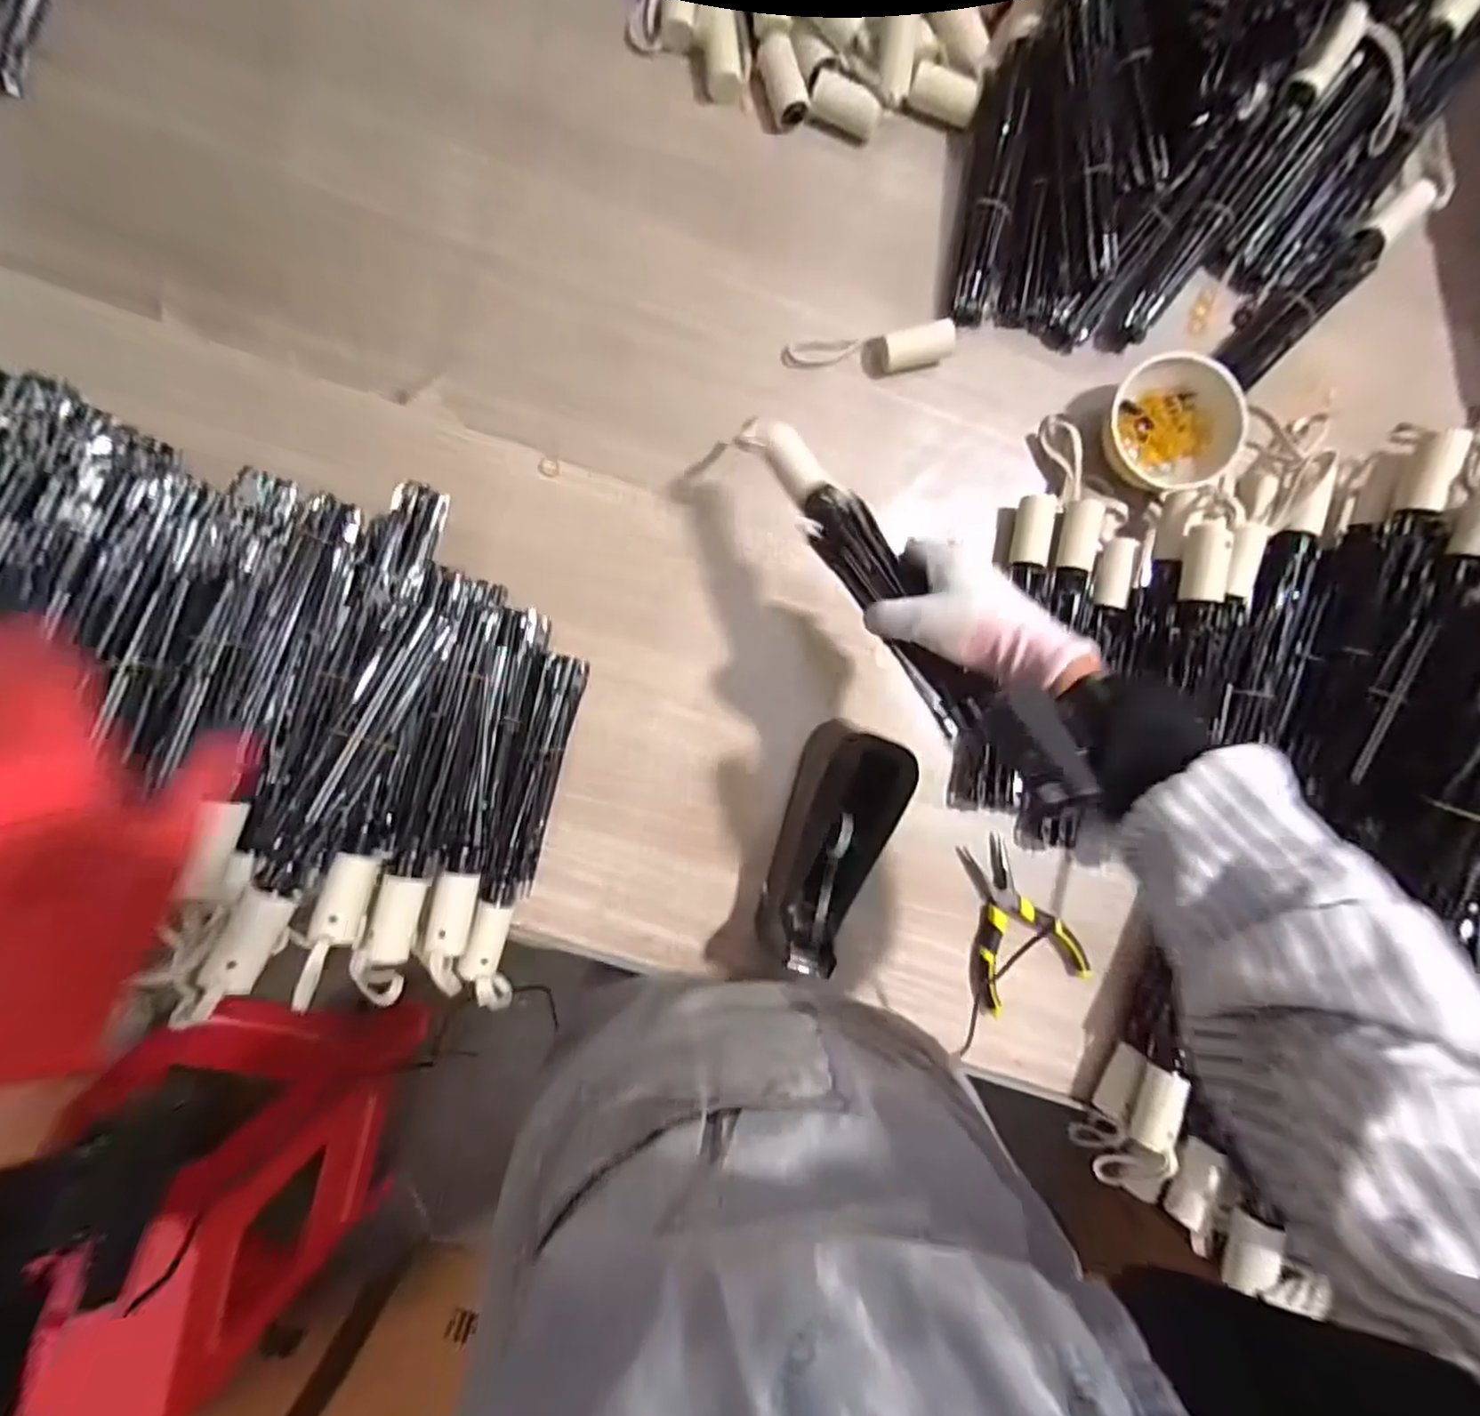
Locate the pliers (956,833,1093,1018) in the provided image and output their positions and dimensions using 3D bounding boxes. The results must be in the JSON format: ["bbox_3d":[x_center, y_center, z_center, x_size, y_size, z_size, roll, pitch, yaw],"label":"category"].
[{"bbox_3d":[0.243,0.193,0.612,0.104,0.028,0.147,-23,91,-3],"label":"pliers"}]

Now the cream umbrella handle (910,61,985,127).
[{"bbox_3d":[0.184,-0.549,0.601,0.063,0.029,0.031,15,88,-3],"label":"cream umbrella handle"}]

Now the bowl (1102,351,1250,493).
[{"bbox_3d":[0.378,-0.248,0.593,0.111,0.044,0.113,-21,91,-3],"label":"bowl"}]

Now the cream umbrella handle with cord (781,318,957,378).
[{"bbox_3d":[0.115,-0.321,0.608,0.149,0.037,0.037,-5,90,-3],"label":"cream umbrella handle with cord"}]

